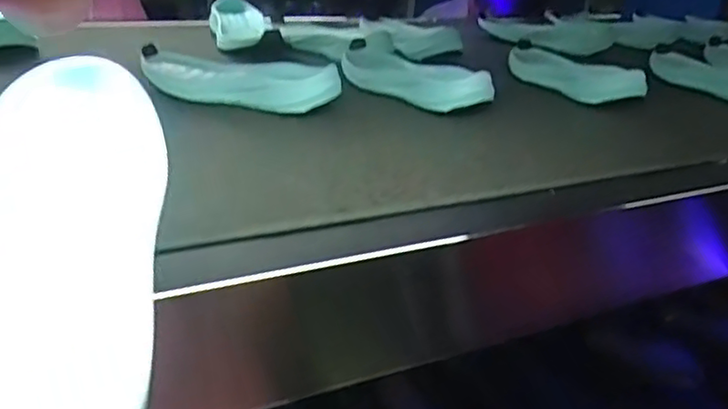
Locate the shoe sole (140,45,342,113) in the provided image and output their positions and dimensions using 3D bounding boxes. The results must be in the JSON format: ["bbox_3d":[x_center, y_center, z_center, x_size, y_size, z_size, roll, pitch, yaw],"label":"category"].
[{"bbox_3d":[-0.142,-0.130,0.686,0.229,0.038,0.098,19,29,28],"label":"shoe sole"}]

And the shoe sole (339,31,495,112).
[{"bbox_3d":[0.043,-0.156,0.765,0.100,0.034,0.236,-10,28,-27],"label":"shoe sole"}]

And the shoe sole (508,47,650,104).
[{"bbox_3d":[0.250,-0.178,0.840,0.087,0.032,0.236,-5,26,-19],"label":"shoe sole"}]

